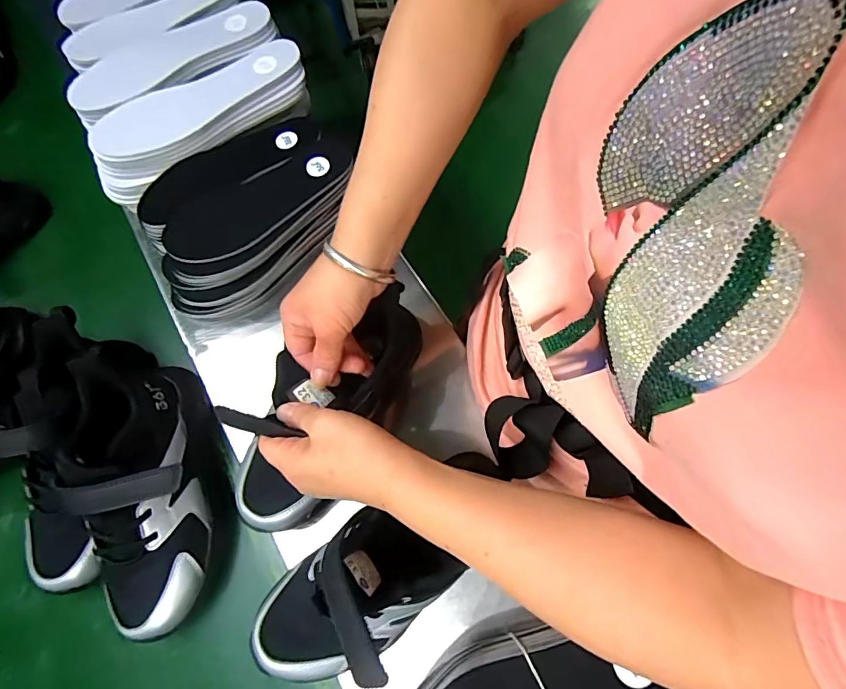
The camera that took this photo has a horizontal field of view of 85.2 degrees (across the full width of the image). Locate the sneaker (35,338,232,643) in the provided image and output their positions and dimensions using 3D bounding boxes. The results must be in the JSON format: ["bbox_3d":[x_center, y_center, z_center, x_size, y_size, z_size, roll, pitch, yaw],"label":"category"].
[{"bbox_3d":[-0.223,0.115,0.373,0.083,0.124,0.209,-18,69,-6],"label":"sneaker"}]

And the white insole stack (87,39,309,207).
[{"bbox_3d":[-0.240,-0.248,0.498,0.247,0.041,0.093,-33,71,-11],"label":"white insole stack"}]

